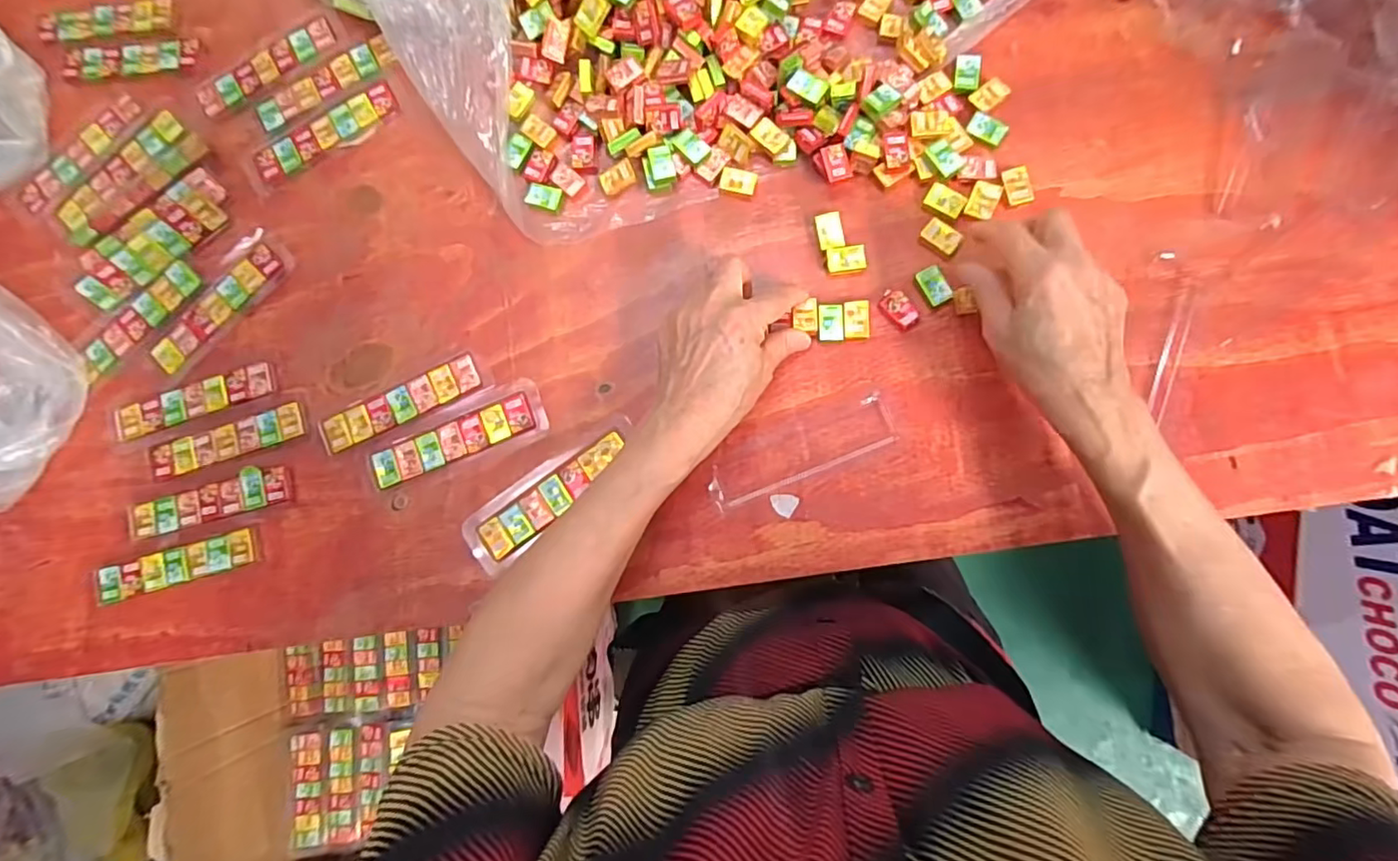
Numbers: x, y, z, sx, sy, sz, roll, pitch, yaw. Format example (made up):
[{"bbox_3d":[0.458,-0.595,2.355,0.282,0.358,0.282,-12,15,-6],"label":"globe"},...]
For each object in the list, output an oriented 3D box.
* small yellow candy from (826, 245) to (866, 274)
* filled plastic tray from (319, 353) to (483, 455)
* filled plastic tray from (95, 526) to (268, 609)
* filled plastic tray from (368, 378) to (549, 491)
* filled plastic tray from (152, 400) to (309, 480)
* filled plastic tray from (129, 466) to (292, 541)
[{"bbox_3d":[0.102,-0.118,0.406,0.026,0.008,0.018,-6,83,4],"label":"small yellow candy"},{"bbox_3d":[-0.215,-0.019,0.423,0.121,0.007,0.028,-25,82,2],"label":"filled plastic tray"},{"bbox_3d":[-0.373,0.097,0.423,0.117,0.012,0.026,-16,82,3],"label":"filled plastic tray"},{"bbox_3d":[-0.172,0.003,0.418,0.129,0.008,0.039,-19,82,3],"label":"filled plastic tray"},{"bbox_3d":[-0.345,0.009,0.431,0.118,0.007,0.027,-16,82,3],"label":"filled plastic tray"},{"bbox_3d":[-0.351,0.050,0.424,0.115,0.010,0.029,-15,82,3],"label":"filled plastic tray"}]

